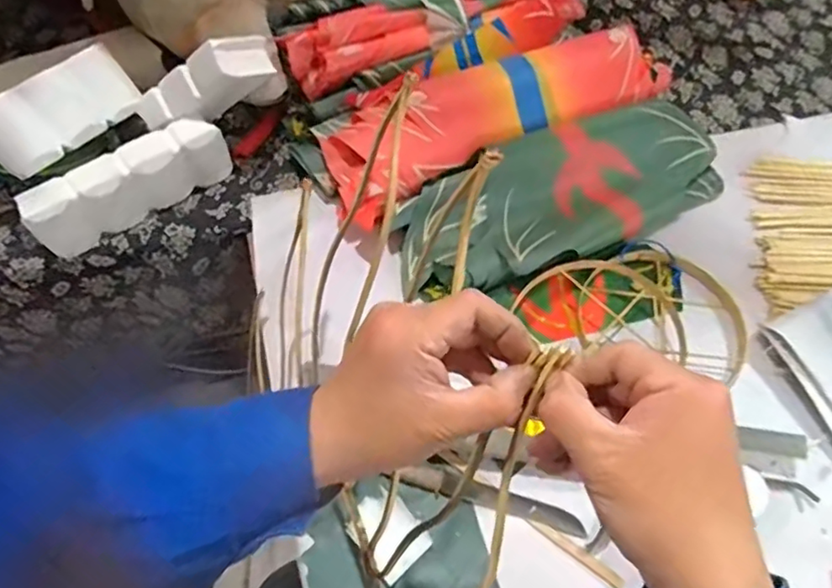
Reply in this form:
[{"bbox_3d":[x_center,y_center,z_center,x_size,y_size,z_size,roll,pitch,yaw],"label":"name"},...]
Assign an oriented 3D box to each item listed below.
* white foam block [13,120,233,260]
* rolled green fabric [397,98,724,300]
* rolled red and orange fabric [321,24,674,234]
[{"bbox_3d":[-0.397,-0.150,0.836,0.275,0.102,0.059,-33,69,-19],"label":"white foam block"},{"bbox_3d":[0.223,-0.139,0.878,0.521,0.103,0.178,-22,66,-15],"label":"rolled green fabric"},{"bbox_3d":[0.137,-0.281,0.901,0.569,0.085,0.158,-26,67,-16],"label":"rolled red and orange fabric"}]

